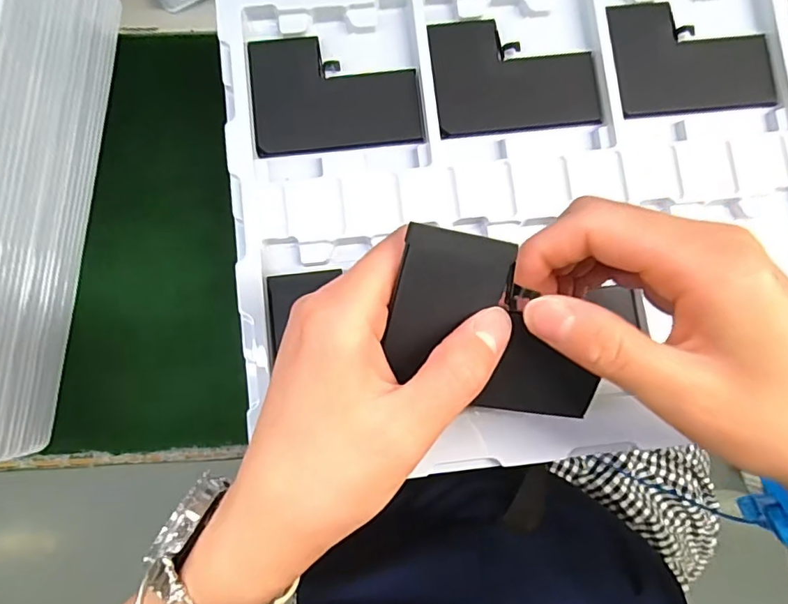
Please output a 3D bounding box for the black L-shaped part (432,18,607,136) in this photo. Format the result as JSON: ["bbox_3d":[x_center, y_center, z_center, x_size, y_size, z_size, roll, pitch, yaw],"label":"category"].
[{"bbox_3d":[0.066,-0.126,0.291,0.089,0.010,0.065,-7,84,-2],"label":"black L-shaped part"}]

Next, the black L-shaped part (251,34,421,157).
[{"bbox_3d":[-0.032,-0.116,0.286,0.089,0.006,0.066,-7,84,-2],"label":"black L-shaped part"}]

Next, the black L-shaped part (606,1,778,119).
[{"bbox_3d":[0.165,-0.137,0.291,0.090,0.008,0.063,-7,84,-2],"label":"black L-shaped part"}]

